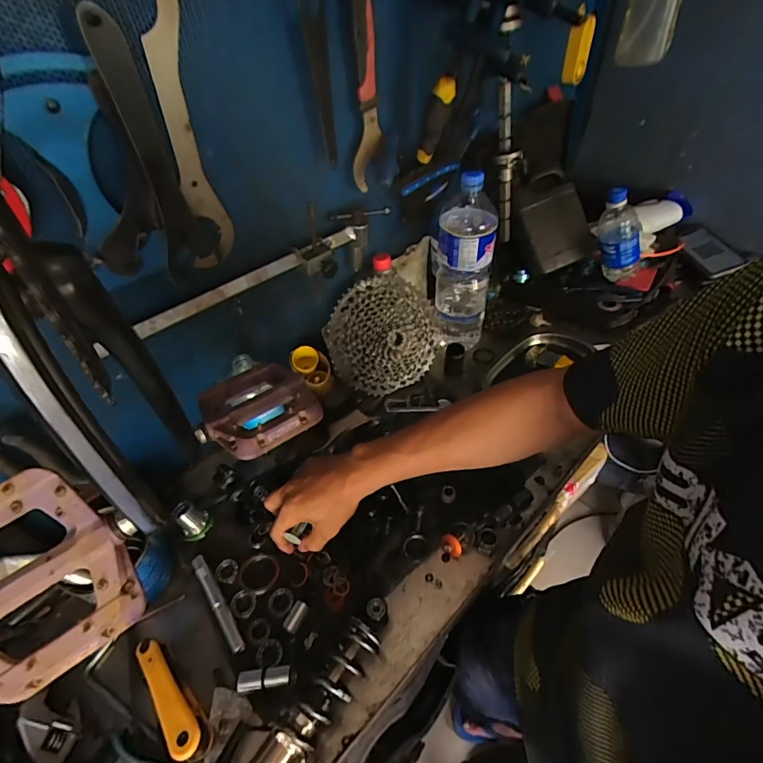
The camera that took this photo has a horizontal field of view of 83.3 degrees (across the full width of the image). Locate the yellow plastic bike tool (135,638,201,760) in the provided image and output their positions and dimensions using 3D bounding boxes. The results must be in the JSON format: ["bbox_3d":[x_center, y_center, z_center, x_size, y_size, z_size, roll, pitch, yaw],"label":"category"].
[{"bbox_3d":[-0.222,0.327,0.451,0.028,0.037,0.129,-34,54,-25],"label":"yellow plastic bike tool"}]

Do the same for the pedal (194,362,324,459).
[{"bbox_3d":[-0.119,0.022,0.397,0.101,0.027,0.108,-35,53,-24],"label":"pedal"}]

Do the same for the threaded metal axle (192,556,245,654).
[{"bbox_3d":[-0.202,0.269,0.526,0.015,0.010,0.132,-30,53,-22],"label":"threaded metal axle"}]

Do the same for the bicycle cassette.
[{"bbox_3d":[0.012,-0.075,0.715,0.199,0.193,0.059,-36,19,-14],"label":"bicycle cassette"}]

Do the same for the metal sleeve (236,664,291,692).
[{"bbox_3d":[-0.127,0.322,0.466,0.057,0.019,0.020,-6,48,-2],"label":"metal sleeve"}]

